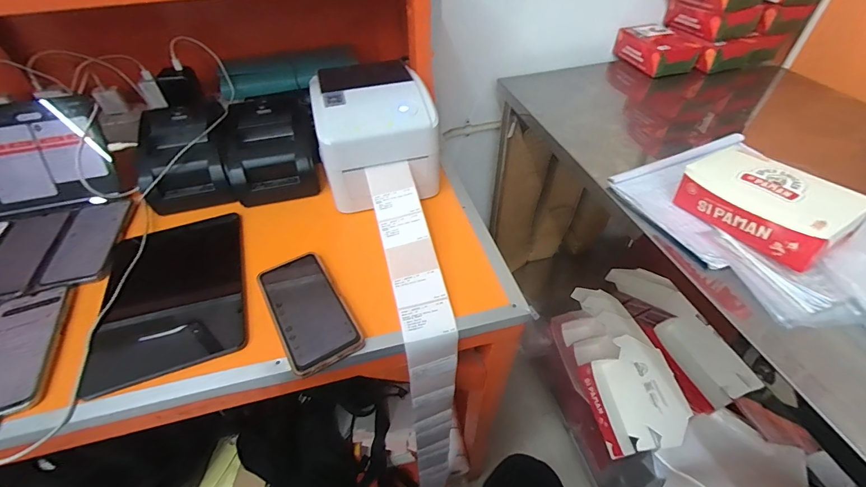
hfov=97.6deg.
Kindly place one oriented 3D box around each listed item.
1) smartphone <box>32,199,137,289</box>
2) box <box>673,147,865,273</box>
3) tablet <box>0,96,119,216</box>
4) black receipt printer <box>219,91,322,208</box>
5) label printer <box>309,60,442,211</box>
[{"bbox_3d":[-0.497,-0.005,0.549,0.088,0.013,0.163,-12,47,-9],"label":"smartphone"},{"bbox_3d":[0.445,-0.056,0.513,0.105,0.071,0.178,-25,50,-21],"label":"box"},{"bbox_3d":[-0.646,-0.128,0.587,0.256,0.164,0.048,-11,13,-5],"label":"tablet"},{"bbox_3d":[-0.261,-0.158,0.625,0.141,0.105,0.144,-13,47,-11],"label":"black receipt printer"},{"bbox_3d":[-0.095,-0.177,0.594,0.166,0.148,0.193,-14,48,-12],"label":"label printer"}]

